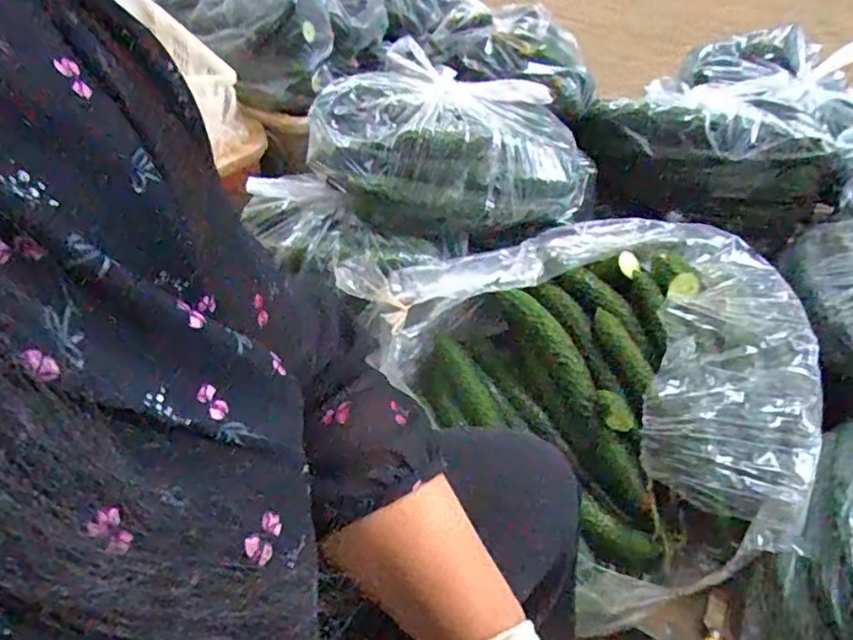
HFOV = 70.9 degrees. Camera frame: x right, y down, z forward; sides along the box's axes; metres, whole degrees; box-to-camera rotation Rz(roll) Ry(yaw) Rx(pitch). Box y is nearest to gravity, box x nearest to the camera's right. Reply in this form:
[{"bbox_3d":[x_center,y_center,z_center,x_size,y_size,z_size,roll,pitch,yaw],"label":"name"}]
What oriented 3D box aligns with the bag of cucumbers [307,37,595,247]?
[{"bbox_3d":[0.036,-0.223,0.763,0.333,0.140,0.267,10,45,12],"label":"bag of cucumbers"}]

